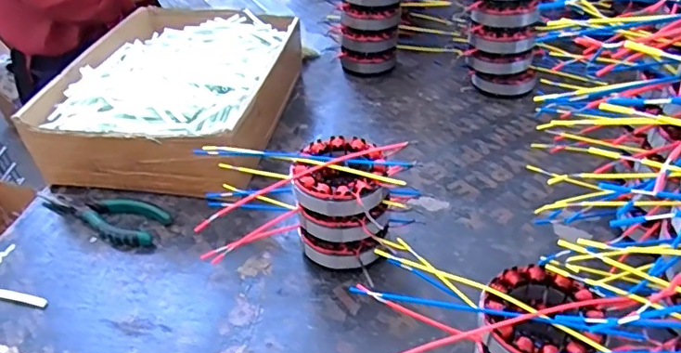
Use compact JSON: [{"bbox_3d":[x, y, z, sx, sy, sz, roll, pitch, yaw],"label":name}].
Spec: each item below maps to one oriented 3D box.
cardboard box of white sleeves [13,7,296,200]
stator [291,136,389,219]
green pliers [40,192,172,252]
[{"bbox_3d":[-0.193,-0.112,0.672,0.251,0.085,0.329,6,40,13],"label":"cardboard box of white sleeves"},{"bbox_3d":[0.000,0.004,0.476,0.083,0.042,0.086,1,39,6],"label":"stator"},{"bbox_3d":[-0.248,0.035,0.565,0.154,0.017,0.056,19,45,26],"label":"green pliers"}]

